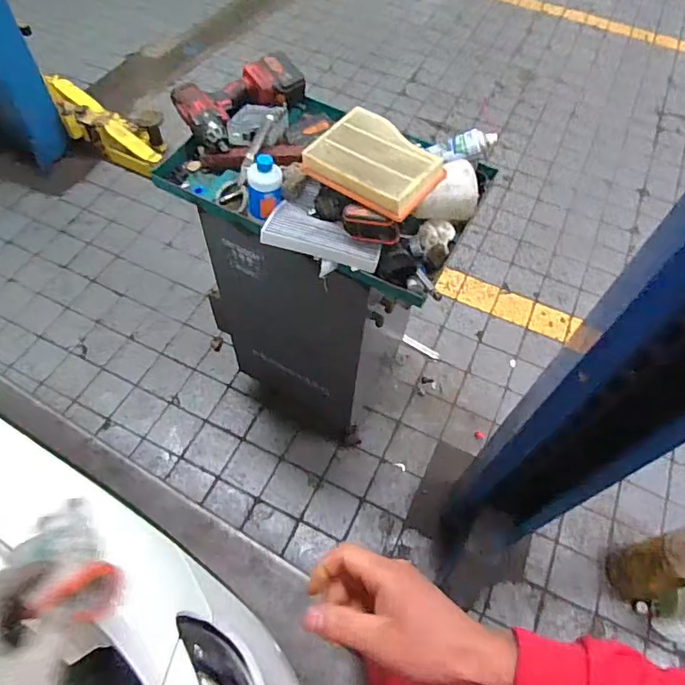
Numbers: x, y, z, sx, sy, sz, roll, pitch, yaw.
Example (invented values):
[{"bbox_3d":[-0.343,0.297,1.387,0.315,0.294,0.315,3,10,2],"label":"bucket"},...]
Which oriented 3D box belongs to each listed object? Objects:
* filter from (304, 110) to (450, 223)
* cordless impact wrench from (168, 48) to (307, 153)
[{"bbox_3d":[0.063,-0.348,0.984,0.249,0.059,0.171,40,64,20],"label":"filter"},{"bbox_3d":[-0.233,-0.578,1.211,0.303,0.087,0.204,-27,63,-18],"label":"cordless impact wrench"}]

